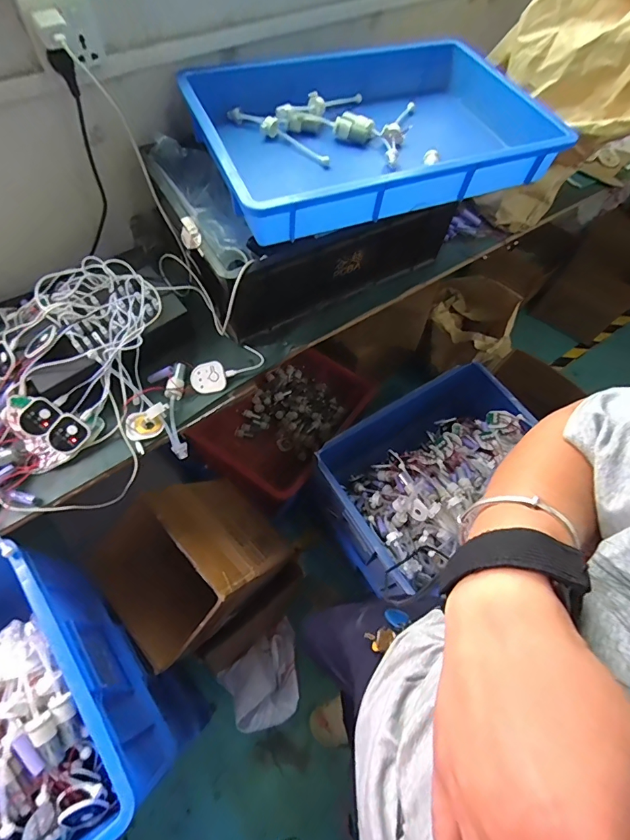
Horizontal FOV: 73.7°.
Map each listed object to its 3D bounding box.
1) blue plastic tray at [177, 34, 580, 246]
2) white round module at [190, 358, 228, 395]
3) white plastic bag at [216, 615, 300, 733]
[{"bbox_3d":[0.087,-0.510,0.734,0.577,0.108,0.425,-17,65,-13],"label":"blue plastic tray"},{"bbox_3d":[-0.180,-0.071,0.711,0.059,0.007,0.059,-18,86,4],"label":"white round module"},{"bbox_3d":[-0.116,0.672,1.095,0.223,0.214,0.181,-34,69,-19],"label":"white plastic bag"}]

